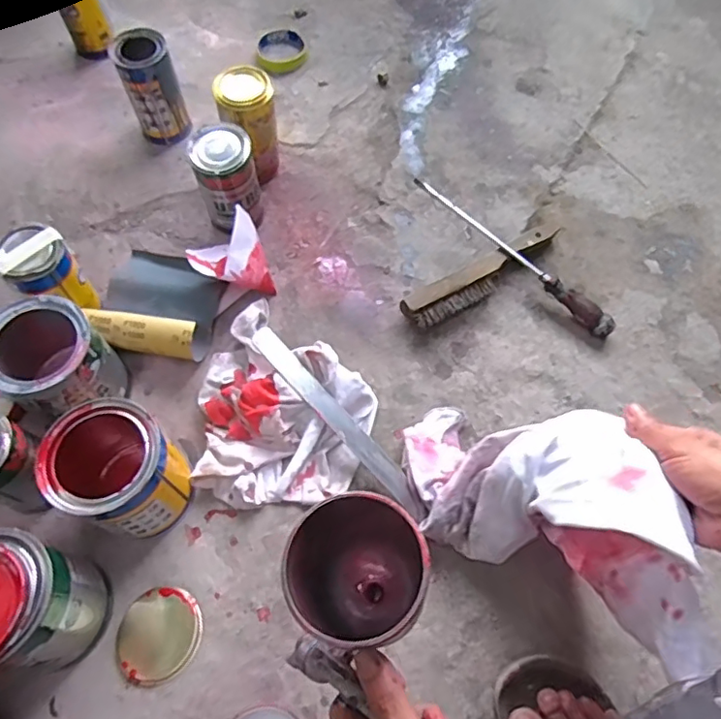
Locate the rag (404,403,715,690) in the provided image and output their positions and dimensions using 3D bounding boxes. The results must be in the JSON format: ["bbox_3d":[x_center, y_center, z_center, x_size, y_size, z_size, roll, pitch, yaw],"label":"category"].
[{"bbox_3d":[0.170,0.126,0.513,0.269,0.188,0.144,33,71,11],"label":"rag"}]

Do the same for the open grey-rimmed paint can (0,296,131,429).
[{"bbox_3d":[-0.323,0.010,0.614,0.113,0.134,0.106,42,71,14],"label":"open grey-rimmed paint can"}]

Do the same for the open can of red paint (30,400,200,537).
[{"bbox_3d":[-0.234,0.106,0.559,0.112,0.122,0.104,1,68,-2],"label":"open can of red paint"}]

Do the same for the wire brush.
[{"bbox_3d":[0.164,-0.110,0.730,0.255,0.042,0.049,-32,72,-15],"label":"wire brush"}]

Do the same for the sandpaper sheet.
[{"bbox_3d":[-0.248,-0.077,0.694,0.143,0.055,0.149,12,67,3],"label":"sandpaper sheet"}]

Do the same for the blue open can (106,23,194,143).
[{"bbox_3d":[-0.285,-0.372,0.783,0.071,0.138,0.070,1,68,-2],"label":"blue open can"}]

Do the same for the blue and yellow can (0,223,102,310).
[{"bbox_3d":[-0.350,-0.088,0.654,0.067,0.137,0.072,1,68,-2],"label":"blue and yellow can"}]

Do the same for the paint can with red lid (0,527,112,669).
[{"bbox_3d":[-0.298,0.210,0.492,0.107,0.123,0.106,1,68,-2],"label":"paint can with red lid"}]

